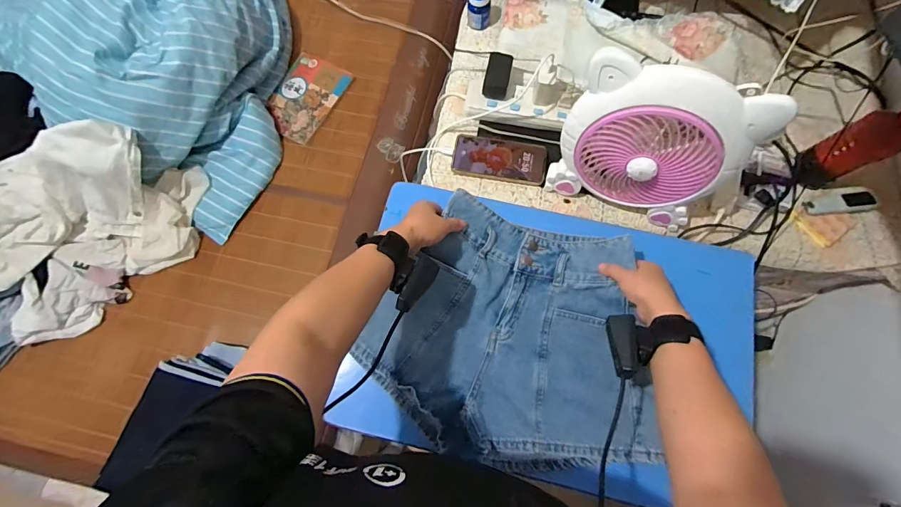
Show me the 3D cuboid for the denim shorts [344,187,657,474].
[{"bbox_3d":[0.093,0.115,0.569,0.397,0.057,0.338,16,72,6],"label":"denim shorts"}]

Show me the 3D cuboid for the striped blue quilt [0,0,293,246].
[{"bbox_3d":[-0.746,-0.543,1.027,0.727,0.306,0.728,21,73,7],"label":"striped blue quilt"}]

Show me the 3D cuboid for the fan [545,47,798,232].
[{"bbox_3d":[0.278,-0.143,0.574,0.230,0.250,0.079,20,73,7],"label":"fan"}]

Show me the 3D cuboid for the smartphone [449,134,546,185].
[{"bbox_3d":[0.086,-0.167,0.702,0.160,0.011,0.076,9,78,4],"label":"smartphone"}]

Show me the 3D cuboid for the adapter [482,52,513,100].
[{"bbox_3d":[0.084,-0.316,0.718,0.046,0.032,0.082,12,72,5],"label":"adapter"}]

